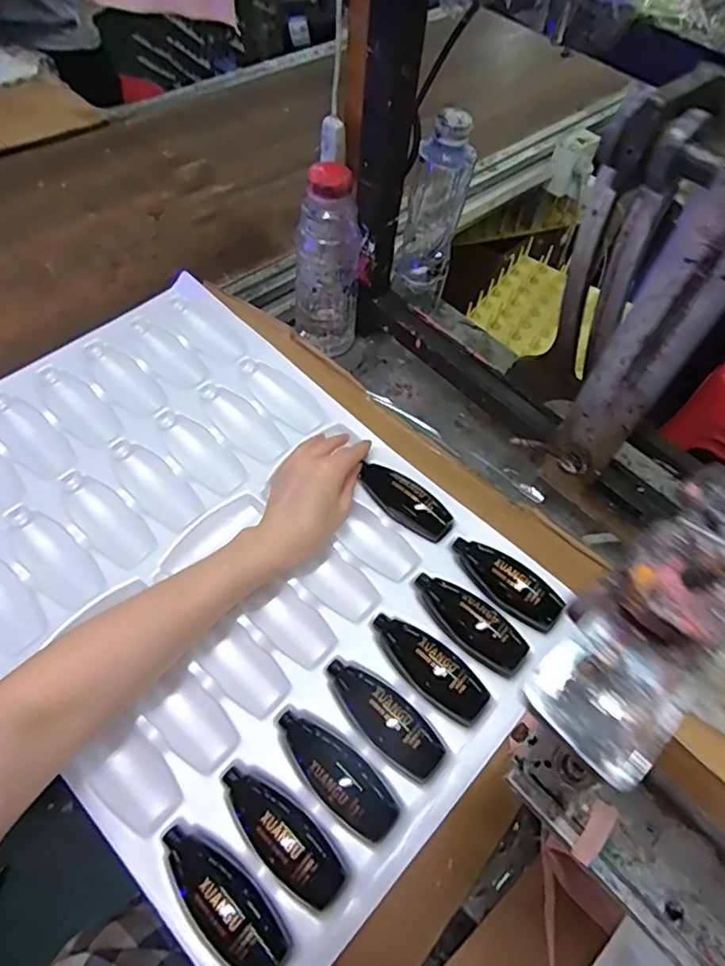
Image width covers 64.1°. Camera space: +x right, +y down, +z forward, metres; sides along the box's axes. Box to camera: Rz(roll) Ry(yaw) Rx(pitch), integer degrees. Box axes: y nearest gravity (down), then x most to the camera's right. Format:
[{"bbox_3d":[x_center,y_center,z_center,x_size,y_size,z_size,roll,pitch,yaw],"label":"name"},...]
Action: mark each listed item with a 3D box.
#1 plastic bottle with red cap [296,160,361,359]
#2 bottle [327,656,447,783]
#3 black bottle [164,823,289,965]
[{"bbox_3d":[-0.036,-0.217,0.595,0.062,0.202,0.056,1,58,-4],"label":"plastic bottle with red cap"},{"bbox_3d":[0.015,0.169,0.425,0.103,0.028,0.038,38,63,18],"label":"bottle"},{"bbox_3d":[-0.089,0.260,0.365,0.101,0.026,0.036,40,64,18],"label":"black bottle"}]

